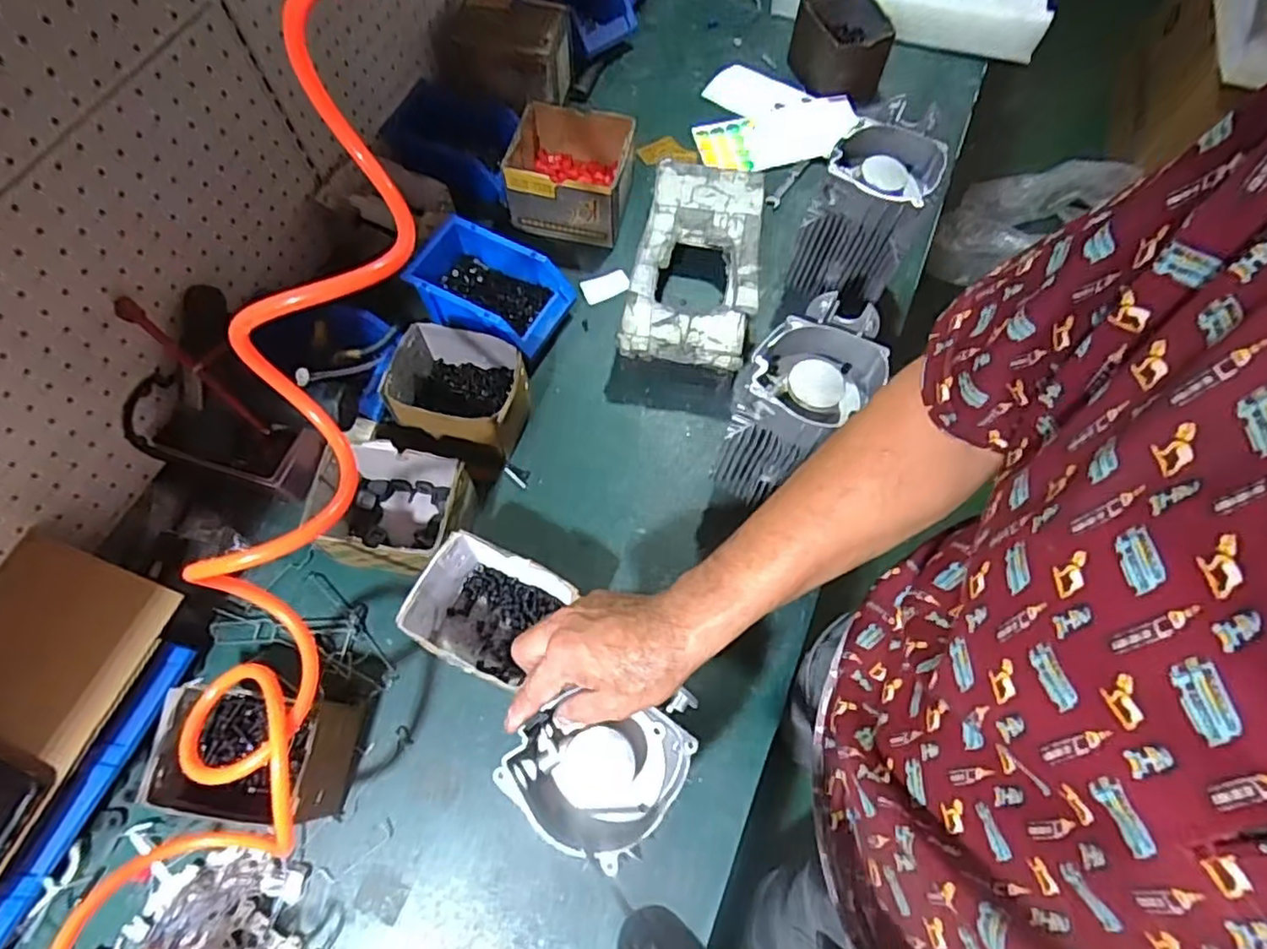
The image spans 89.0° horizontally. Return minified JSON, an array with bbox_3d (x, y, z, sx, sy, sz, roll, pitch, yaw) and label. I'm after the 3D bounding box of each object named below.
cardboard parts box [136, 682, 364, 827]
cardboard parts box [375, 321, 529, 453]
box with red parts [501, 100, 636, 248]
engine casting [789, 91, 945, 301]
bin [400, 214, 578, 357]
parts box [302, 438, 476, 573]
[{"bbox_3d":[-0.337,0.254,0.589,0.156,0.102,0.096,6,68,3],"label":"cardboard parts box"},{"bbox_3d":[-0.200,-0.090,0.760,0.146,0.094,0.124,8,68,4],"label":"cardboard parts box"},{"bbox_3d":[-0.083,-0.403,0.884,0.149,0.116,0.138,12,68,5],"label":"box with red parts"},{"bbox_3d":[0.275,-0.310,0.766,0.116,0.165,0.143,24,70,10],"label":"engine casting"},{"bbox_3d":[-0.184,-0.233,0.810,0.185,0.065,0.129,29,70,11],"label":"bin"},{"bbox_3d":[-0.252,0.039,0.689,0.154,0.096,0.116,9,68,4],"label":"parts box"}]

